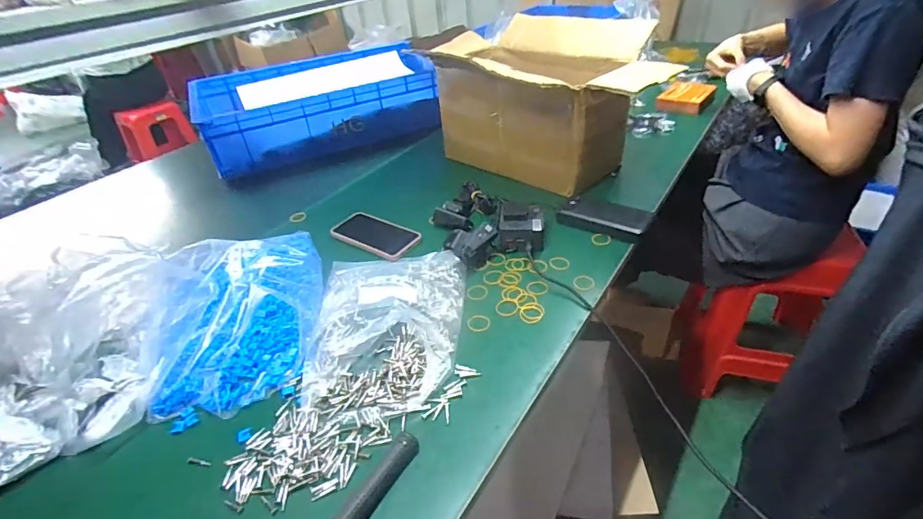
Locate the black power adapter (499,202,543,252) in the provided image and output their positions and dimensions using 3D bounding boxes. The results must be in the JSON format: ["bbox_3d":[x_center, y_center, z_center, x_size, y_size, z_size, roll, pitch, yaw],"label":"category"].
[{"bbox_3d":[0.099,-0.058,0.769,0.076,0.051,0.074,0,38,7],"label":"black power adapter"}]

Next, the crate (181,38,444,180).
[{"bbox_3d":[-0.391,-0.445,1.305,0.628,0.162,0.439,-19,39,-17],"label":"crate"}]

